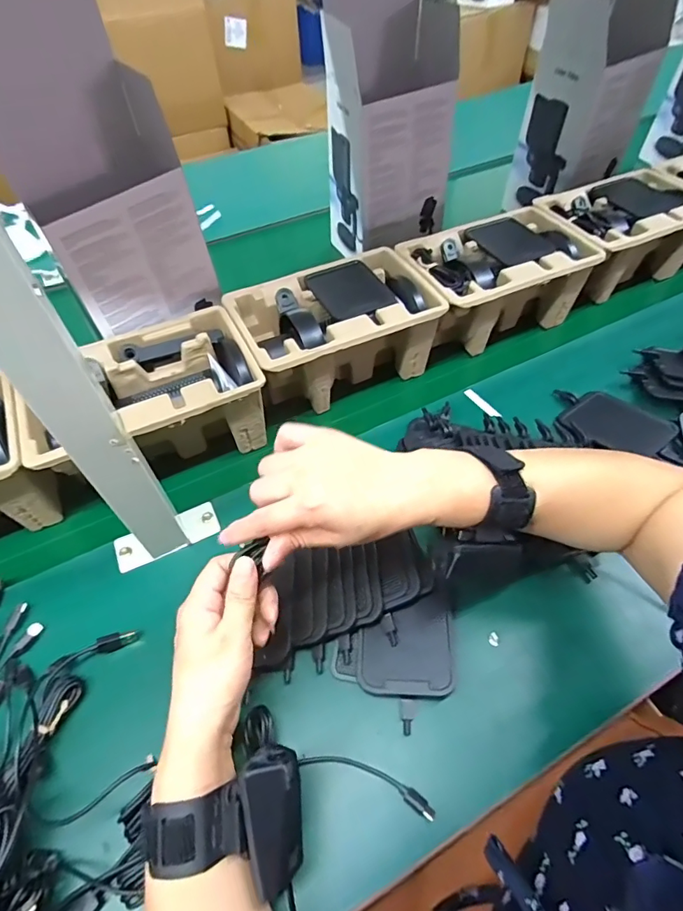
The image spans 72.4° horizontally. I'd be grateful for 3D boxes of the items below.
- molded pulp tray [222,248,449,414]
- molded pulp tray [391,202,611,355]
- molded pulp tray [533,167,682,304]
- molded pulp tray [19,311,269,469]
[{"bbox_3d":[-0.006,-0.151,0.574,0.222,0.101,0.147,-23,55,-13],"label":"molded pulp tray"},{"bbox_3d":[0.199,-0.237,0.630,0.225,0.104,0.156,-23,55,-12],"label":"molded pulp tray"},{"bbox_3d":[0.398,-0.330,0.695,0.224,0.108,0.151,-25,56,-13],"label":"molded pulp tray"},{"bbox_3d":[-0.198,-0.056,0.509,0.214,0.095,0.147,-22,55,-12],"label":"molded pulp tray"}]

